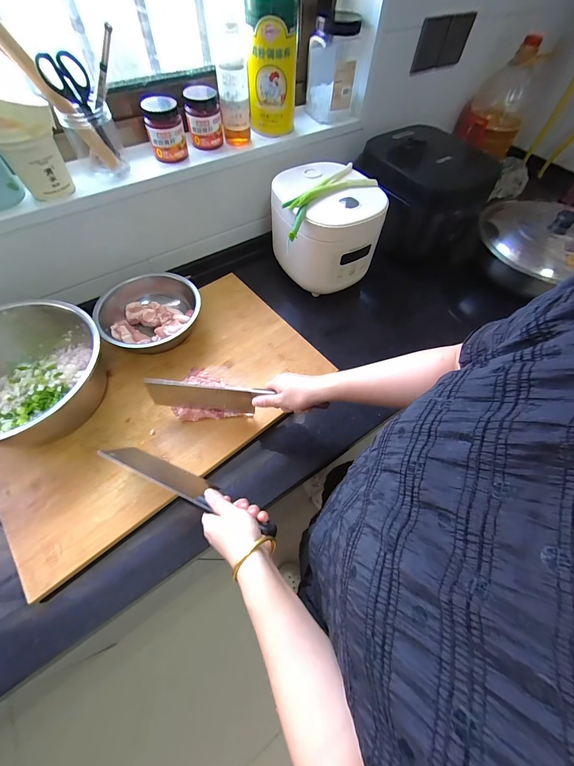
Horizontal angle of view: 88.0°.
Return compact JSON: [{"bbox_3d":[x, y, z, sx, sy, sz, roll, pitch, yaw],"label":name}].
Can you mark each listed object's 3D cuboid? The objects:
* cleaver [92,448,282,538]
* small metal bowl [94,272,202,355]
[{"bbox_3d":[-0.147,0.158,0.440,0.281,0.099,0.024,18,85,17],"label":"cleaver"},{"bbox_3d":[-0.282,-0.143,0.628,0.196,0.077,0.195,1,59,-1],"label":"small metal bowl"}]

